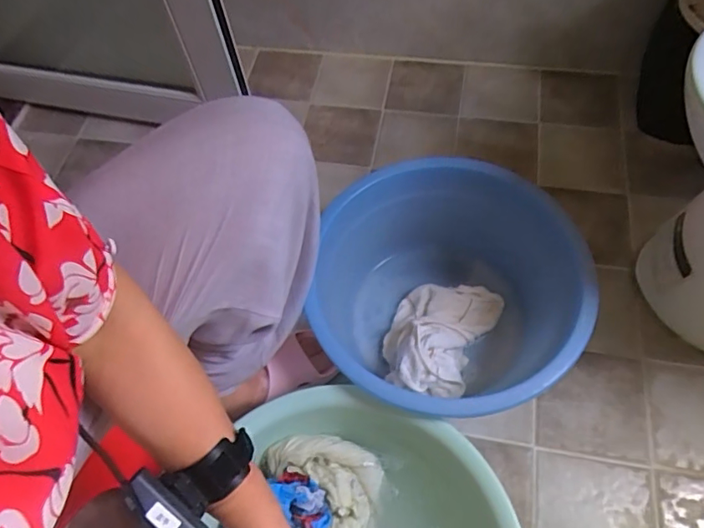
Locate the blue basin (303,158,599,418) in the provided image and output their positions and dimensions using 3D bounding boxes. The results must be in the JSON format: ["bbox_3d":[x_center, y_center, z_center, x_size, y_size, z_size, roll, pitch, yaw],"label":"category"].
[{"bbox_3d":[0.122,0.048,0.732,0.350,0.170,0.355,-2,60,3],"label":"blue basin"}]

